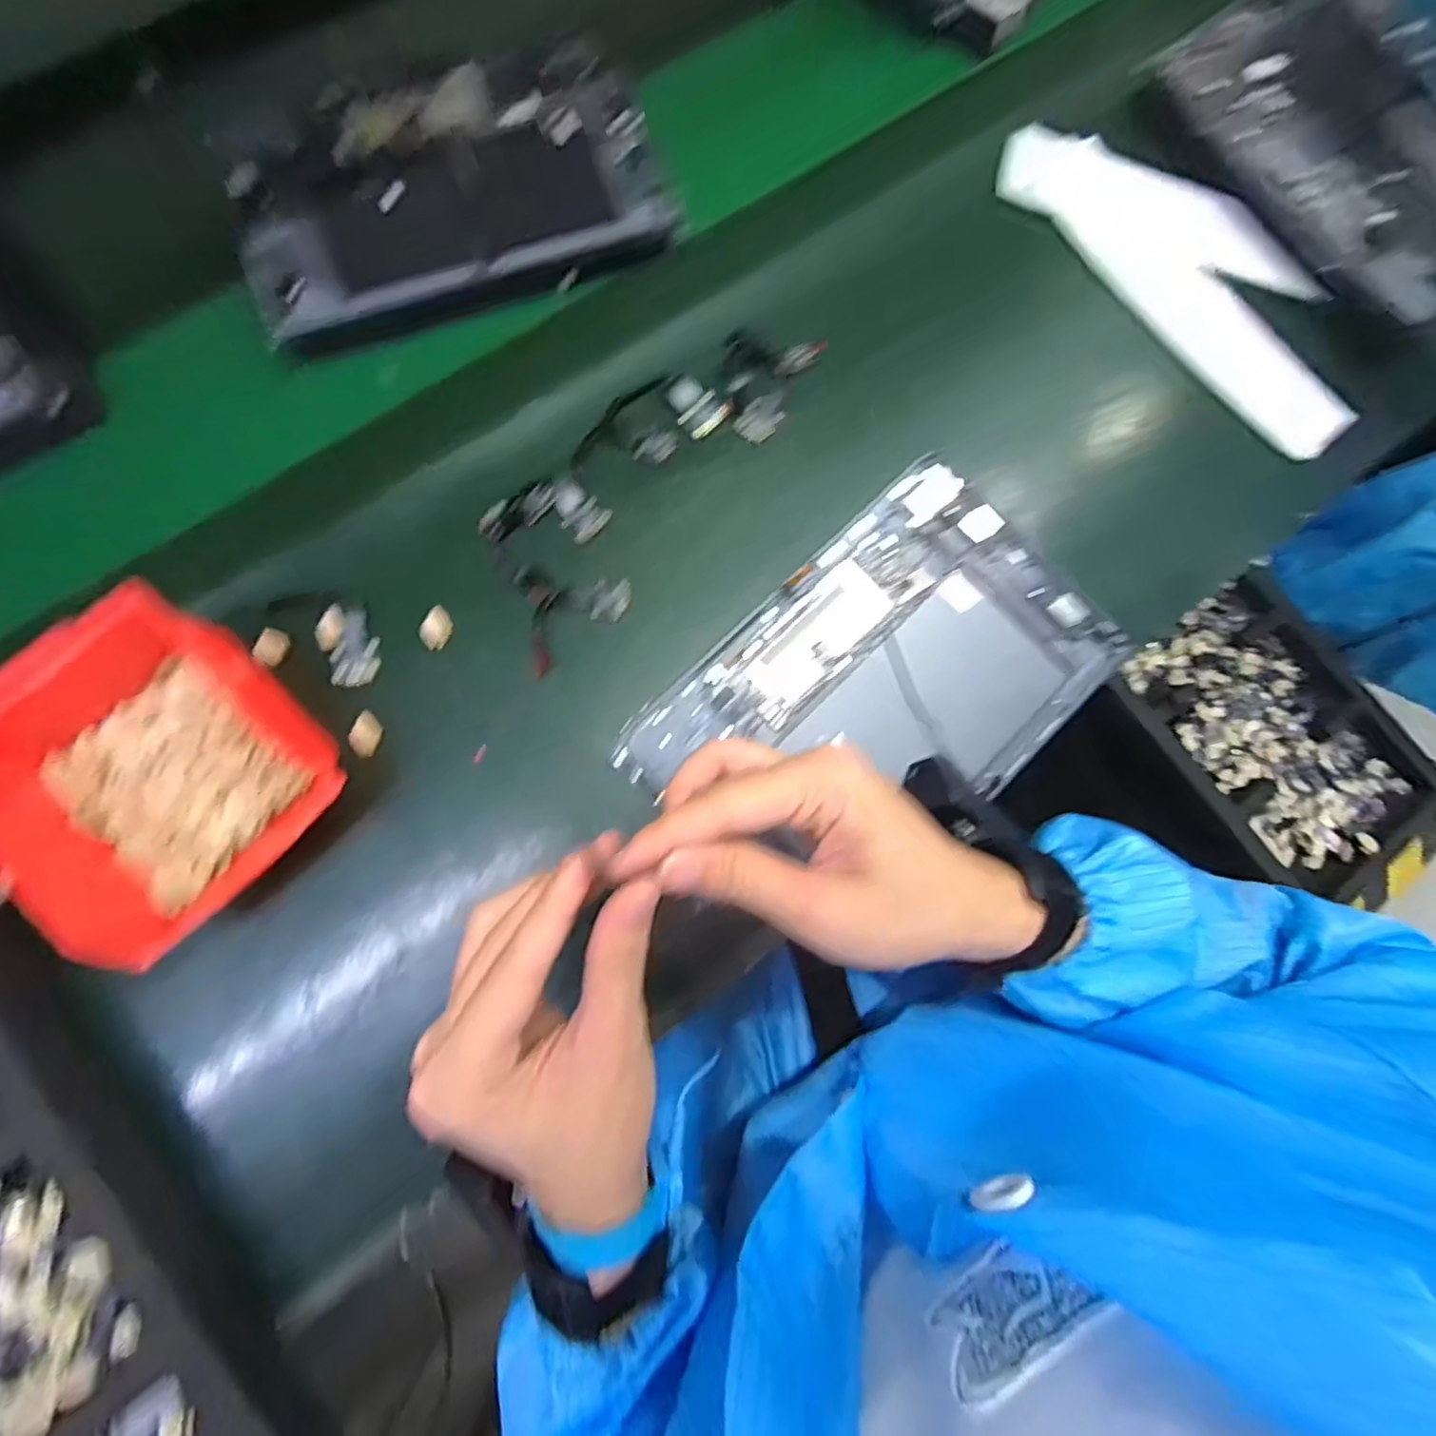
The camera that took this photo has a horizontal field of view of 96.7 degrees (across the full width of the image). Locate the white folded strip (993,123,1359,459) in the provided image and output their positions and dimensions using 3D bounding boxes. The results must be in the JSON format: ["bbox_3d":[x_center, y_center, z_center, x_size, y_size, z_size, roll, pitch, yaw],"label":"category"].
[{"bbox_3d":[0.333,-0.316,0.447,0.112,0.017,0.291,-42,85,-5],"label":"white folded strip"}]

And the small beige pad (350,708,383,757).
[{"bbox_3d":[-0.198,0.009,0.362,0.014,0.008,0.025,16,79,0],"label":"small beige pad"}]

